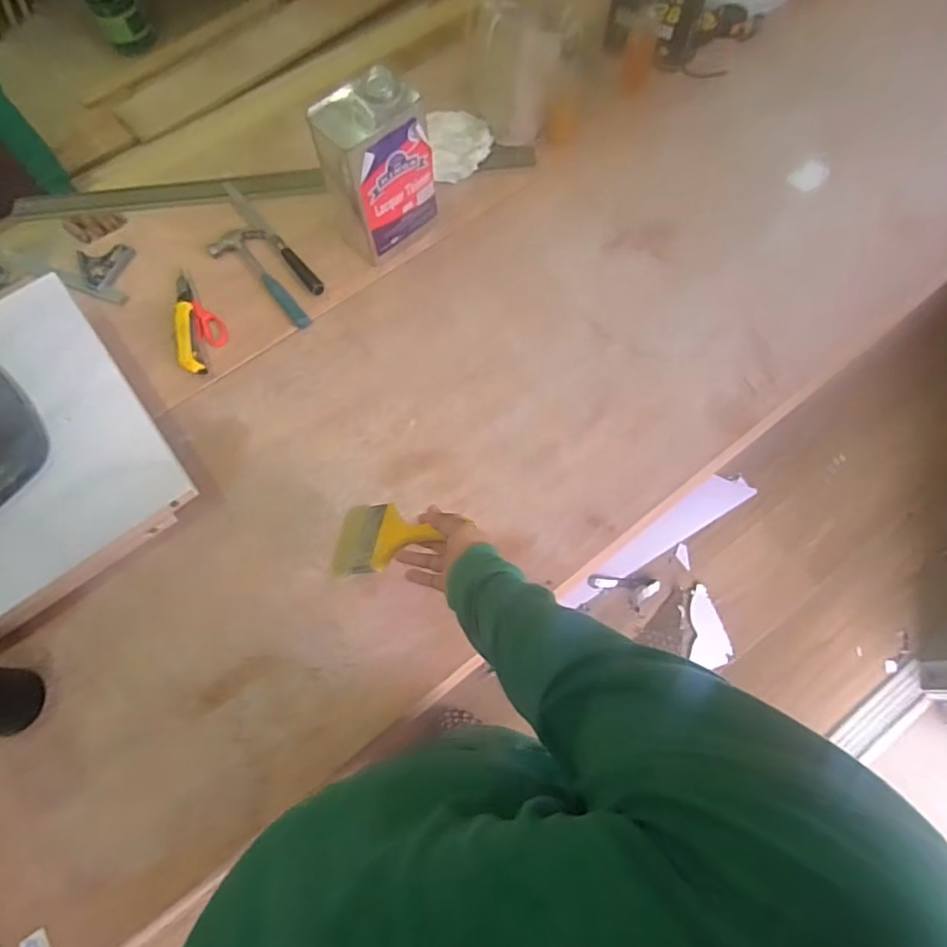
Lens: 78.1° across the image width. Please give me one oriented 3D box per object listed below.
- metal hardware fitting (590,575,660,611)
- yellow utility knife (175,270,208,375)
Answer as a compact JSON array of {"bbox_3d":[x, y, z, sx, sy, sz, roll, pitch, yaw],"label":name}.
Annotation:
[{"bbox_3d":[0.348,0.272,1.346,0.154,0.029,0.077,1,70,2],"label":"metal hardware fitting"},{"bbox_3d":[-0.475,-0.248,0.962,0.038,0.016,0.193,-17,70,-5],"label":"yellow utility knife"}]

